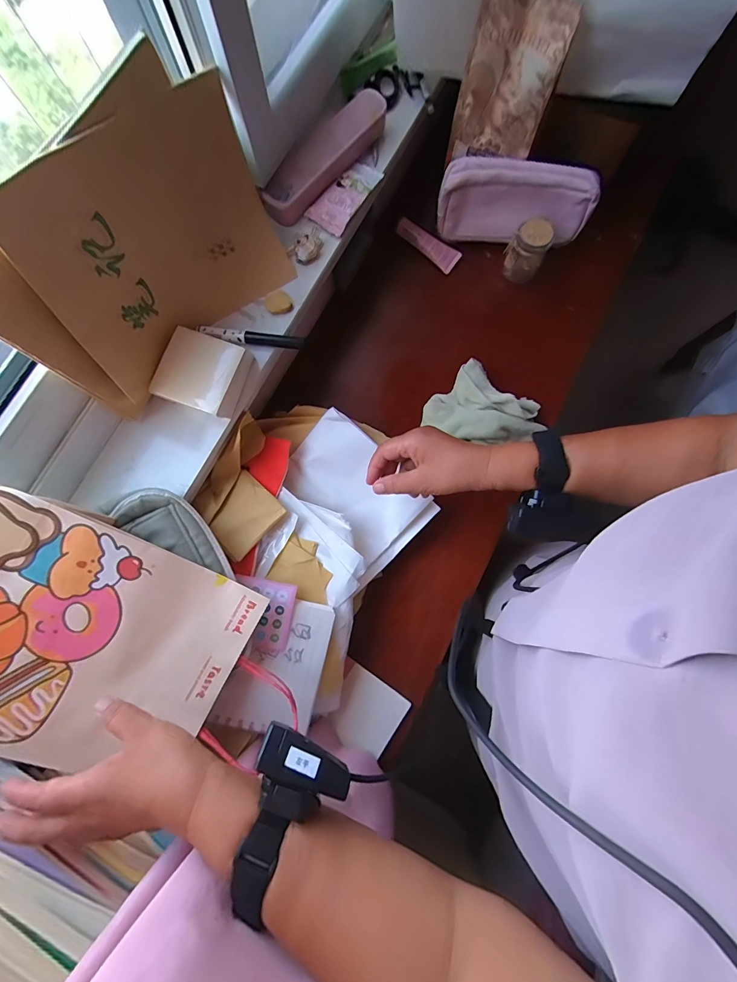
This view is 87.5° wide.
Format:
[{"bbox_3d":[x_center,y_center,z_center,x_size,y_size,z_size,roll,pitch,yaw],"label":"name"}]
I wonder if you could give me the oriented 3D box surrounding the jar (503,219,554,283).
[{"bbox_3d":[0.226,-0.341,0.553,0.051,0.074,0.048,0,80,0],"label":"jar"}]

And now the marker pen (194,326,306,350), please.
[{"bbox_3d":[-0.133,-0.176,0.442,0.118,0.015,0.015,6,80,1],"label":"marker pen"}]

